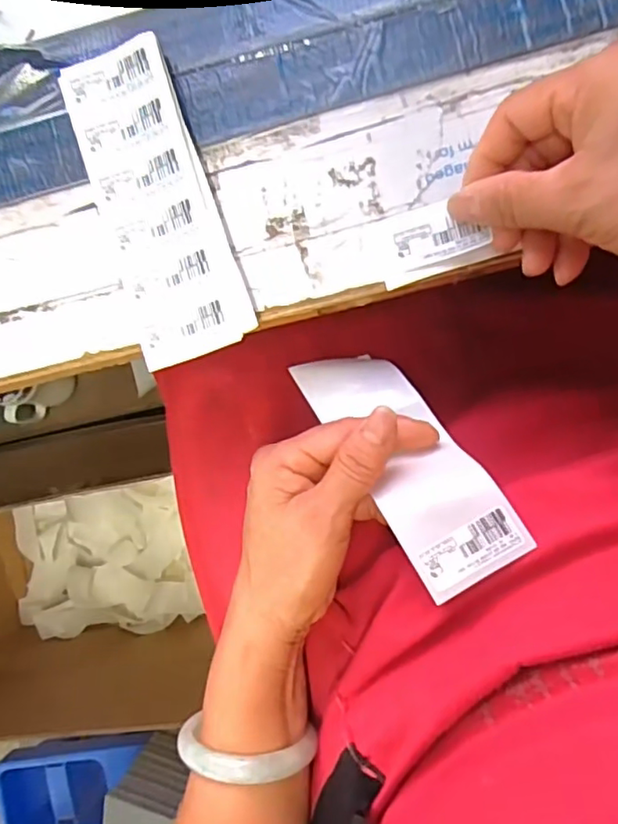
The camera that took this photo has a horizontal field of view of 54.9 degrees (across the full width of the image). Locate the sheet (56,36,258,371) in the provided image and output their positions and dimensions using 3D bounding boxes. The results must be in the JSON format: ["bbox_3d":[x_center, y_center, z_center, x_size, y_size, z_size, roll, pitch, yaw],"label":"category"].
[{"bbox_3d":[-0.076,-0.103,0.295,0.057,0.006,0.156,-19,90,11],"label":"sheet"}]

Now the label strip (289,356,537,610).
[{"bbox_3d":[0.046,0.019,0.298,0.051,0.011,0.142,-28,57,-6],"label":"label strip"}]

